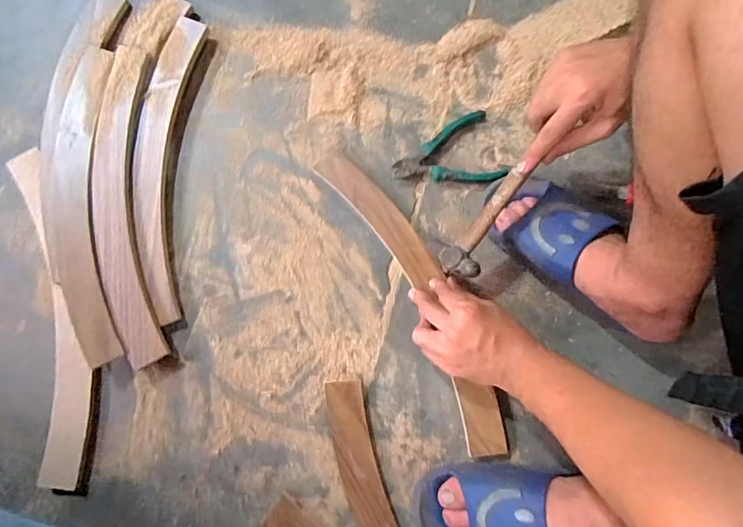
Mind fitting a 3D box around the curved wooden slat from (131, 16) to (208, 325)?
[{"bbox_3d":[-0.291,-0.141,0.630,0.080,0.022,0.433,1,79,-1],"label":"curved wooden slat"}]

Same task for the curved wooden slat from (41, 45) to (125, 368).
[{"bbox_3d":[-0.378,-0.089,0.583,0.079,0.024,0.425,-4,77,-17],"label":"curved wooden slat"}]

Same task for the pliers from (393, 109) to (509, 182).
[{"bbox_3d":[0.104,-0.149,0.621,0.142,0.020,0.105,-16,79,-4],"label":"pliers"}]

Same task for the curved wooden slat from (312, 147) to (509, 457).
[{"bbox_3d":[0.056,0.032,0.588,0.083,0.022,0.439,-25,80,-6],"label":"curved wooden slat"}]

